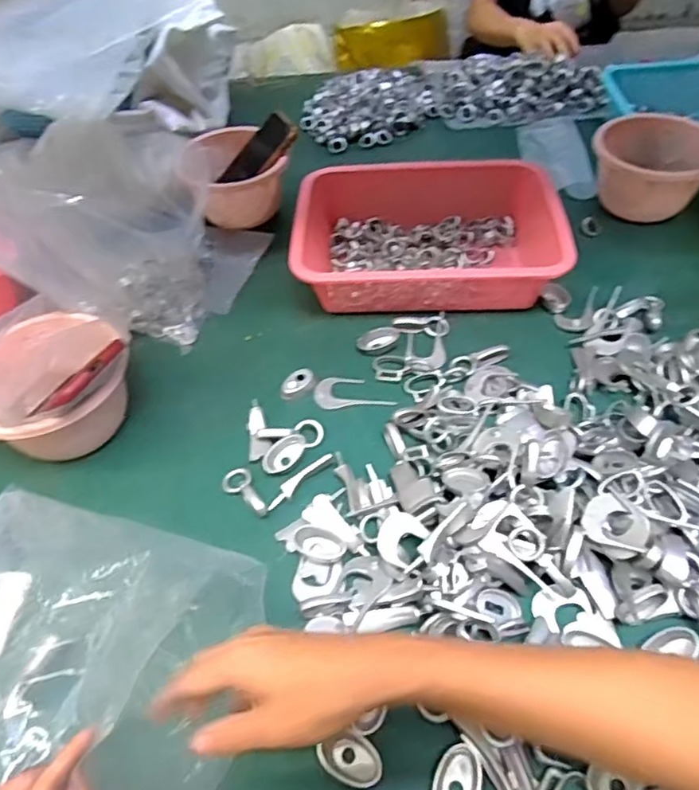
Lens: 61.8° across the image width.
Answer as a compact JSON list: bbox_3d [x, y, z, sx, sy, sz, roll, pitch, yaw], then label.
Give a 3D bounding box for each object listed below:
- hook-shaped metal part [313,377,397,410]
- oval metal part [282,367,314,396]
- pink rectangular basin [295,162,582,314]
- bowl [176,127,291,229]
[{"bbox_3d":[0.004,-0.003,0.610,0.081,0.007,0.037,-4,51,1],"label":"hook-shaped metal part"},{"bbox_3d":[-0.055,-0.013,0.615,0.037,0.015,0.021,-31,56,-20],"label":"oval metal part"},{"bbox_3d":[0.093,-0.192,0.703,0.303,0.075,0.212,0,51,4],"label":"pink rectangular basin"},{"bbox_3d":[-0.159,-0.294,0.791,0.133,0.069,0.150,-30,56,-19],"label":"bowl"}]

